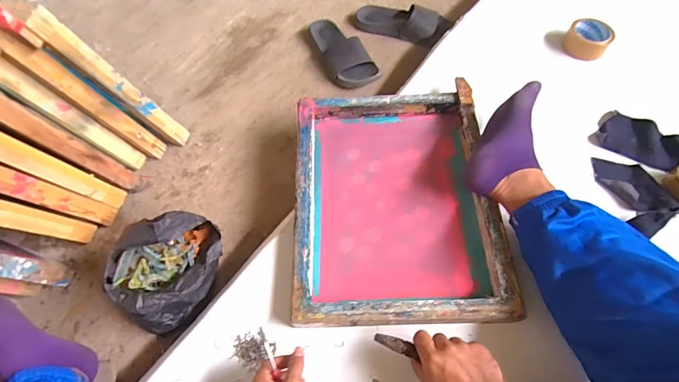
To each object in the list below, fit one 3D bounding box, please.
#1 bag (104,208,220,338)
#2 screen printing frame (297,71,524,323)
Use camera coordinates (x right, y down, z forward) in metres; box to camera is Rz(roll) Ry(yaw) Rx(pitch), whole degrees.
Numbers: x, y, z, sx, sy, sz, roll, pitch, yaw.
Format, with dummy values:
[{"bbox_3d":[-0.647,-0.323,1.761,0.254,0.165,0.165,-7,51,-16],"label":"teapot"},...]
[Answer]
[{"bbox_3d":[-0.278,0.134,0.659,0.181,0.172,0.120,-36,64,-18],"label":"bag"},{"bbox_3d":[0.100,0.008,0.713,0.357,0.056,0.452,-1,59,2],"label":"screen printing frame"}]

